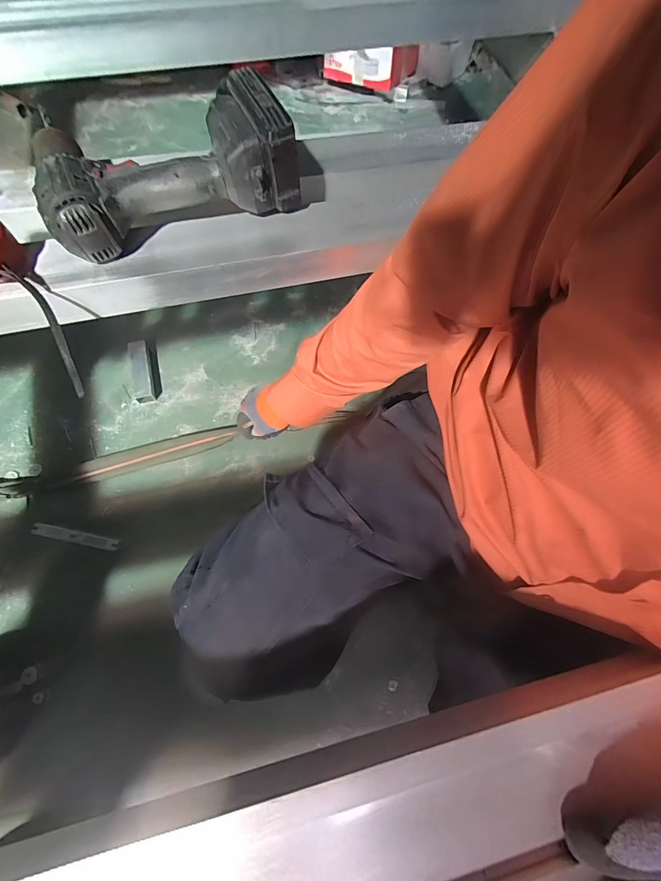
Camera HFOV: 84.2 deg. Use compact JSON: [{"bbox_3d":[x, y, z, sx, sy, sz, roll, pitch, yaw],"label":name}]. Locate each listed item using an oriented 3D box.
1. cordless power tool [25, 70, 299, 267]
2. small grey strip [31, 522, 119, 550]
[{"bbox_3d":[-0.139,-0.250,0.339,0.238,0.082,0.097,-22,71,-11],"label":"cordless power tool"},{"bbox_3d":[-0.539,0.201,0.769,0.190,0.005,0.025,9,76,7],"label":"small grey strip"}]

